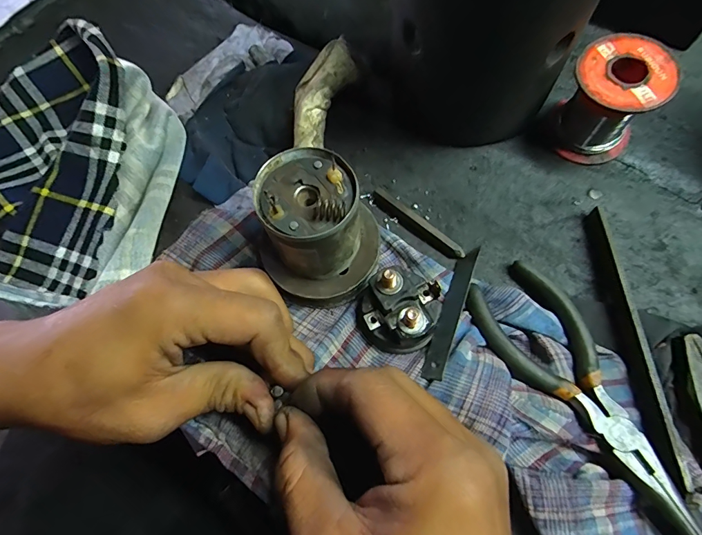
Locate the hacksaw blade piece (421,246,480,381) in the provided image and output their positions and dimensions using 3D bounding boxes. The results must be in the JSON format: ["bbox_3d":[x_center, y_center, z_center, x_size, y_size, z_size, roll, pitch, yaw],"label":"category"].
[{"bbox_3d":[0.059,0.024,0.225,0.012,0.004,0.087,1,53,39],"label":"hacksaw blade piece"}]

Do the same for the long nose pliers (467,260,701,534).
[{"bbox_3d":[0.120,0.059,0.194,0.050,0.013,0.143,-29,70,-9],"label":"long nose pliers"}]

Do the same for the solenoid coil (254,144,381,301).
[{"bbox_3d":[-0.020,-0.020,0.214,0.067,0.067,0.061,27,72,12],"label":"solenoid coil"}]

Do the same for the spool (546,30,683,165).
[{"bbox_3d":[0.157,-0.100,0.241,0.051,0.058,0.049,-1,68,2],"label":"spool"}]

